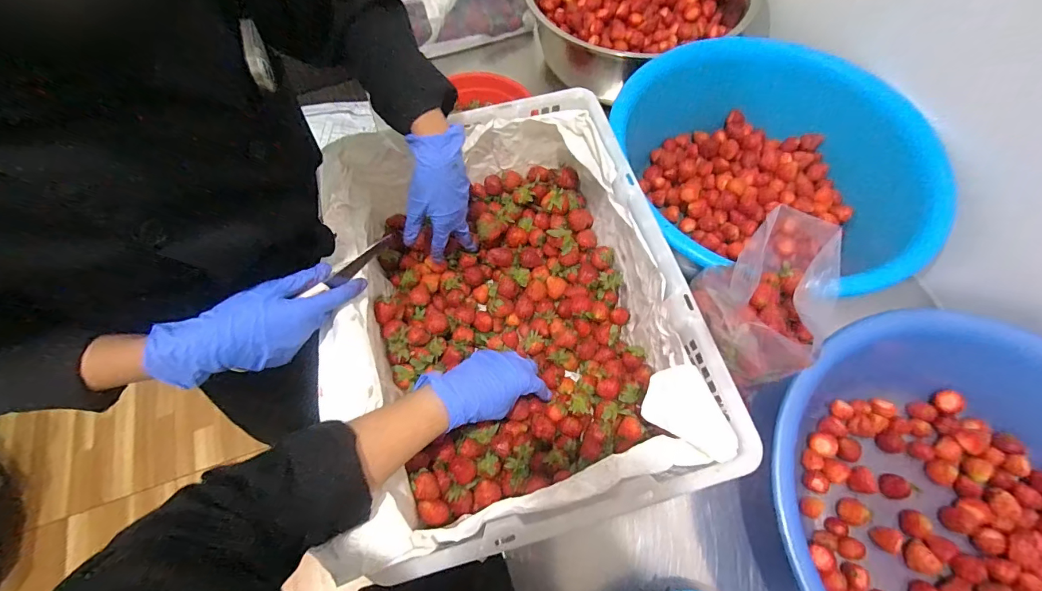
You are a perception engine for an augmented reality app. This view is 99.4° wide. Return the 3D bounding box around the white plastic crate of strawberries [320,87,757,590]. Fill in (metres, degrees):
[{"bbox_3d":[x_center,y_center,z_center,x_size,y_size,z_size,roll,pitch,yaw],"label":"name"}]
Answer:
[{"bbox_3d":[-0.020,0.011,0.513,0.358,0.153,0.465,-14,66,-5],"label":"white plastic crate of strawberries"}]

